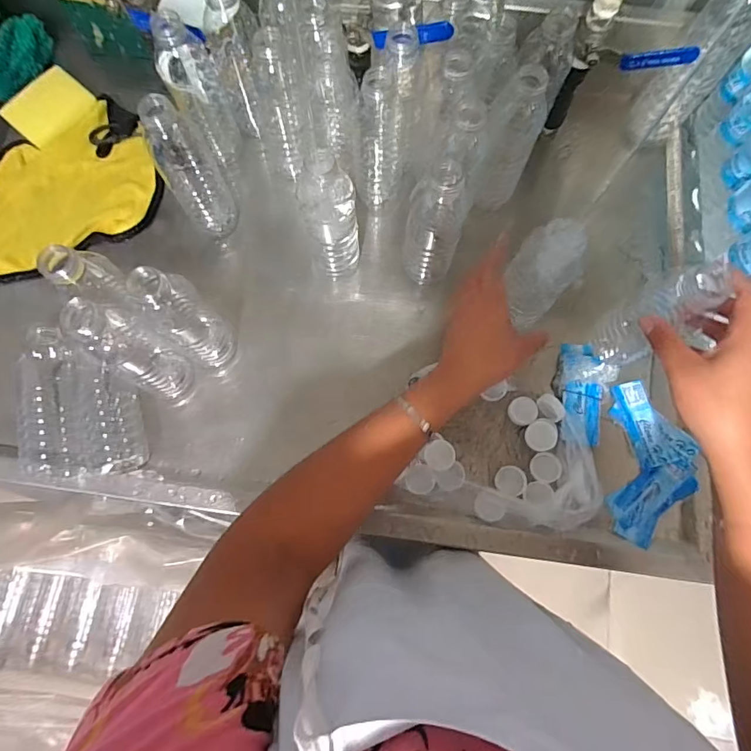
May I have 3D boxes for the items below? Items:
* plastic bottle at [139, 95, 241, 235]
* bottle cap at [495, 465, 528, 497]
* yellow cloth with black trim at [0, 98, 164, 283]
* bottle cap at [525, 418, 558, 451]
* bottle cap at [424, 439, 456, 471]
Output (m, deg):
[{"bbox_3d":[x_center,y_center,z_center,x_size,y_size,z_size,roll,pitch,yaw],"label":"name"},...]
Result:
[{"bbox_3d":[-0.202,-0.228,0.511,0.055,0.176,0.058,-26,76,-8],"label":"plastic bottle"},{"bbox_3d":[0.145,0.113,0.501,0.031,0.009,0.030,0,74,-1],"label":"bottle cap"},{"bbox_3d":[-0.400,-0.237,0.594,0.236,0.025,0.190,-21,76,-6],"label":"yellow cloth with black trim"},{"bbox_3d":[0.179,0.062,0.502,0.037,0.013,0.031,-39,78,-11],"label":"bottle cap"},{"bbox_3d":[0.067,0.083,0.491,0.030,0.010,0.031,0,74,-1],"label":"bottle cap"}]

